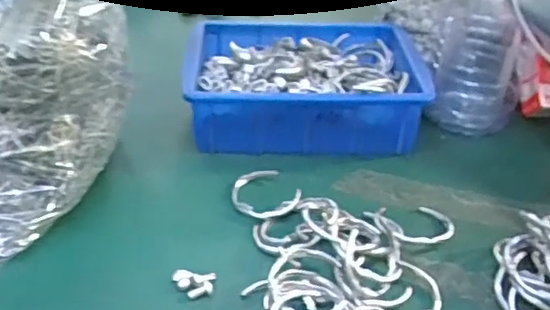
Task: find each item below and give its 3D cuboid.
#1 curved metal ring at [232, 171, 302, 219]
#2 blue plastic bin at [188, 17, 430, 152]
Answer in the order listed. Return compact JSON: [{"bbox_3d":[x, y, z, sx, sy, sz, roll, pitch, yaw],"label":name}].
[{"bbox_3d":[-0.009,0.034,0.520,0.051,0.014,0.065,-18,41,-27],"label":"curved metal ring"},{"bbox_3d":[0.029,-0.081,0.631,0.234,0.078,0.182,2,35,-2],"label":"blue plastic bin"}]

